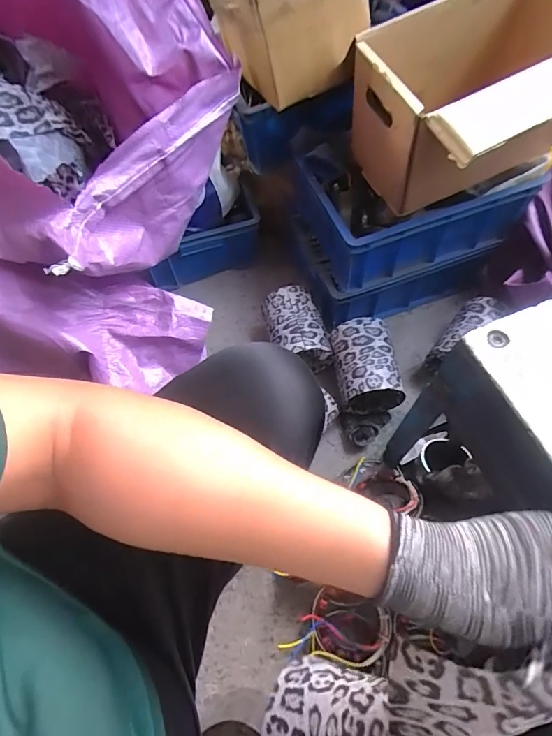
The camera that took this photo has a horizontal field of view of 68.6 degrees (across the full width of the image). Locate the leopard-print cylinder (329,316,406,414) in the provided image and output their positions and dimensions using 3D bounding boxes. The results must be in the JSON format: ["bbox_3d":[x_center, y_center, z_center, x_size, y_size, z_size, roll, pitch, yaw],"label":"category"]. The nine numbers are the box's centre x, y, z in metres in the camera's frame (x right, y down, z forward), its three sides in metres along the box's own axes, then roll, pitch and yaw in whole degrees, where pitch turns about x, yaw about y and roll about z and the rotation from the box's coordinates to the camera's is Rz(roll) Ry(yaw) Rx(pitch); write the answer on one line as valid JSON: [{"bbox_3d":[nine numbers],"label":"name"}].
[{"bbox_3d":[0.183,-0.001,0.836,0.120,0.131,0.160,-8,63,0],"label":"leopard-print cylinder"}]

